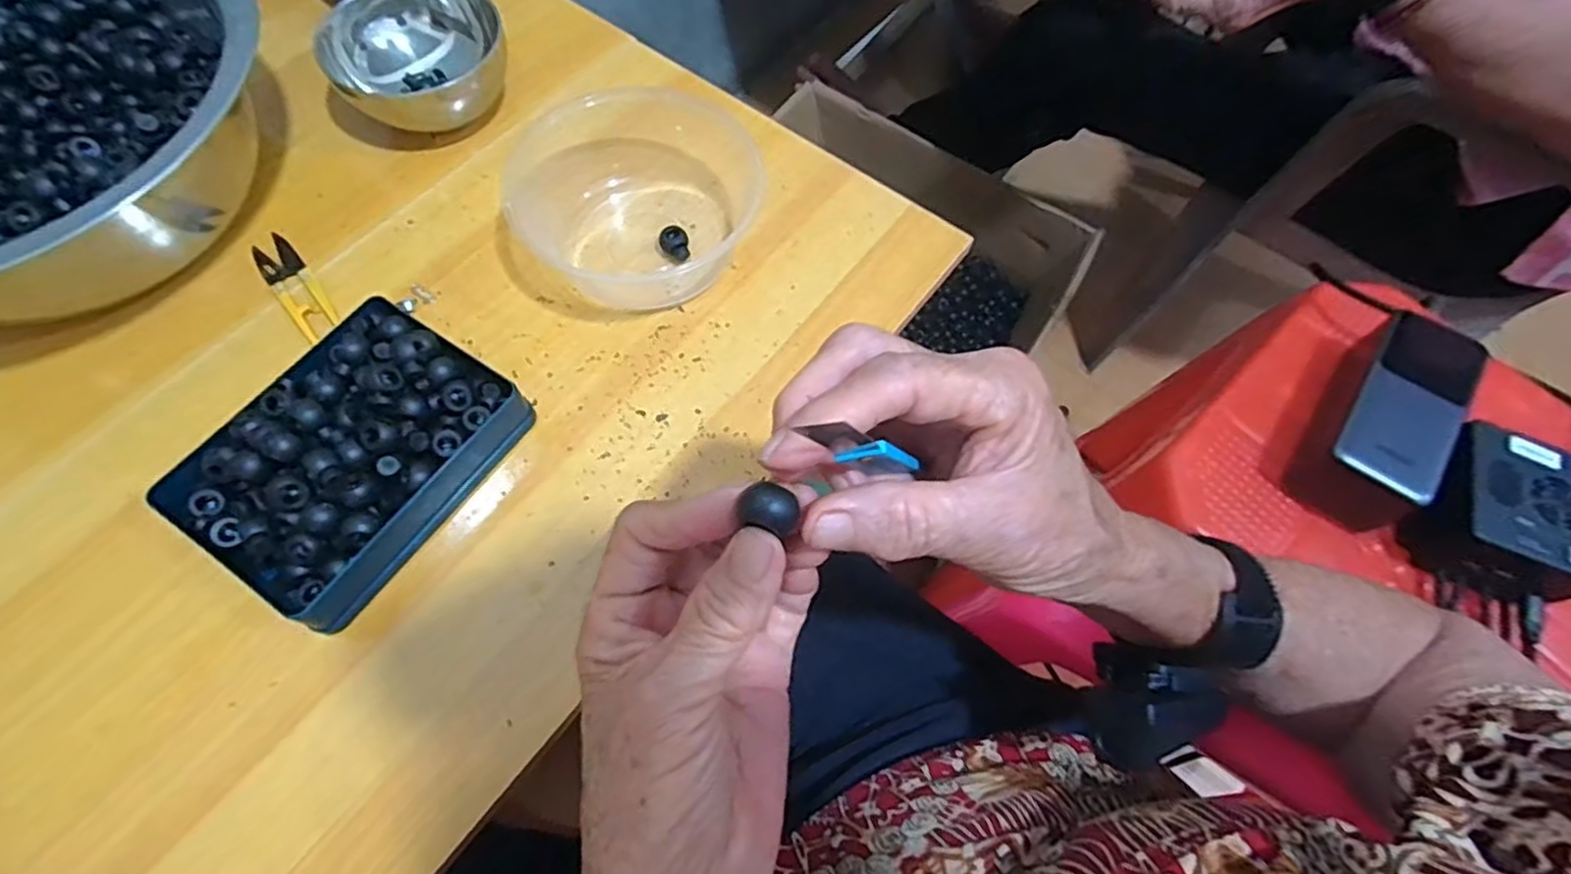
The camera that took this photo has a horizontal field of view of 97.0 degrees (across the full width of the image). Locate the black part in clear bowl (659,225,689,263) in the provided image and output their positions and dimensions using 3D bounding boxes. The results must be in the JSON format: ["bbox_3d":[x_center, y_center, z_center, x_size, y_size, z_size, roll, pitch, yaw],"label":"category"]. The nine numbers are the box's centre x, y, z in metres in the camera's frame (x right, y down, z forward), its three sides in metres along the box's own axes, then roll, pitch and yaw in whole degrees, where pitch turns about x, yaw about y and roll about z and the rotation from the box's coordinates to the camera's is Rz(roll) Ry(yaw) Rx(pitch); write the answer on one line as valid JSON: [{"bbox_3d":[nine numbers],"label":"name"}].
[{"bbox_3d":[-0.069,-0.120,0.435,0.017,0.014,0.019,-6,66,-6],"label":"black part in clear bowl"}]

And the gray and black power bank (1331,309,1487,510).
[{"bbox_3d":[0.364,-0.021,0.402,0.051,0.012,0.122,38,69,13],"label":"gray and black power bank"}]

